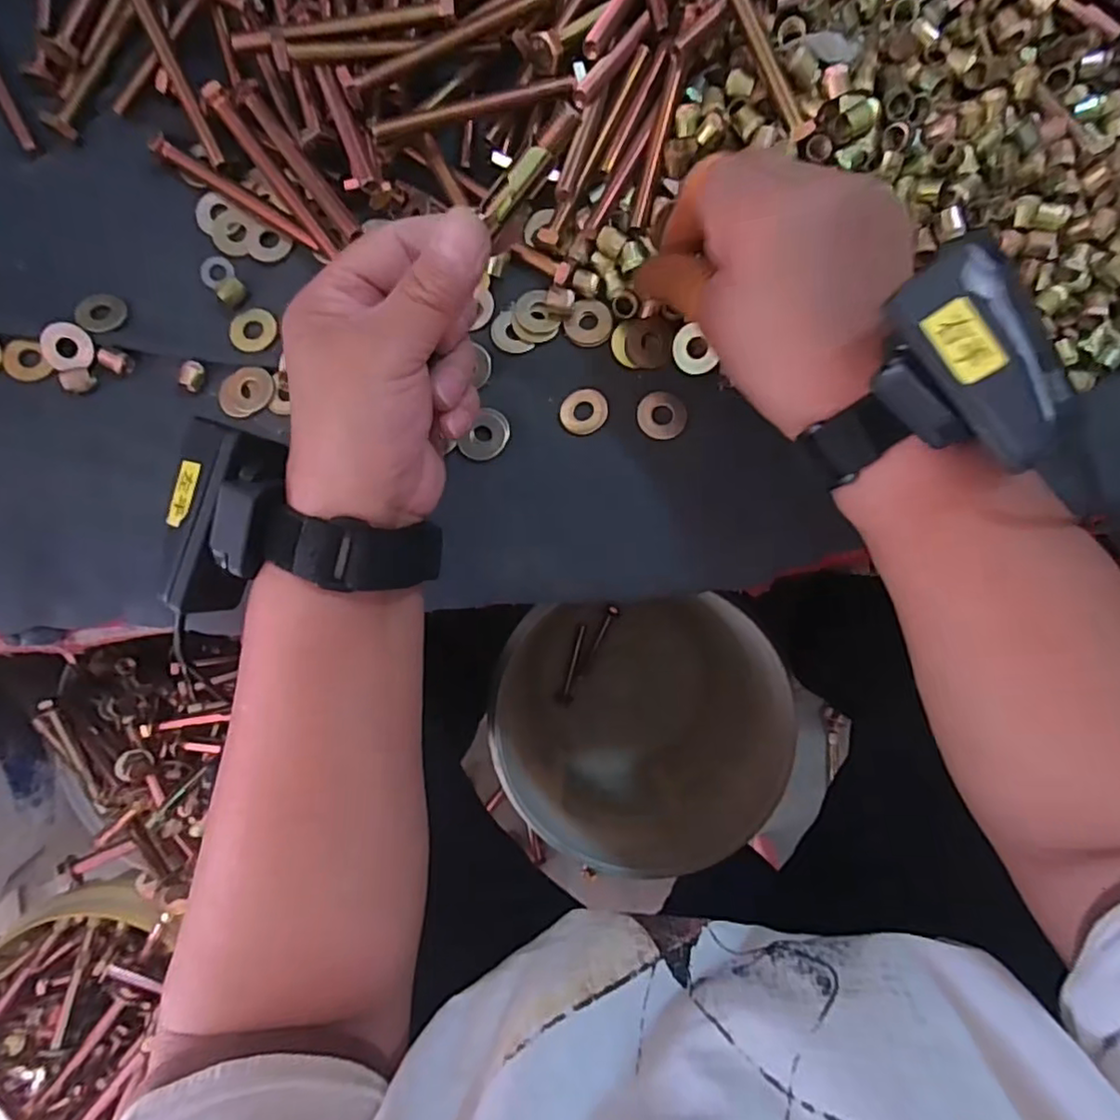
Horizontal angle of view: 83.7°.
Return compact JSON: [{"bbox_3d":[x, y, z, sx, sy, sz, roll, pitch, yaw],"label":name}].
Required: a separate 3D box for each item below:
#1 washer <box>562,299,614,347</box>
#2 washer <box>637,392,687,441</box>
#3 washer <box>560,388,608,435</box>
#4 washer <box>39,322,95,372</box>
[{"bbox_3d":[0.015,-0.120,0.316,0.022,0.004,0.025,28,89,0],"label":"washer"},{"bbox_3d":[0.051,-0.072,0.311,0.024,0.004,0.024,0,89,0],"label":"washer"},{"bbox_3d":[0.012,-0.075,0.312,0.023,0.004,0.024,-2,89,0],"label":"washer"},{"bbox_3d":[-0.255,-0.109,0.323,0.027,0.005,0.024,-10,99,-4],"label":"washer"}]

